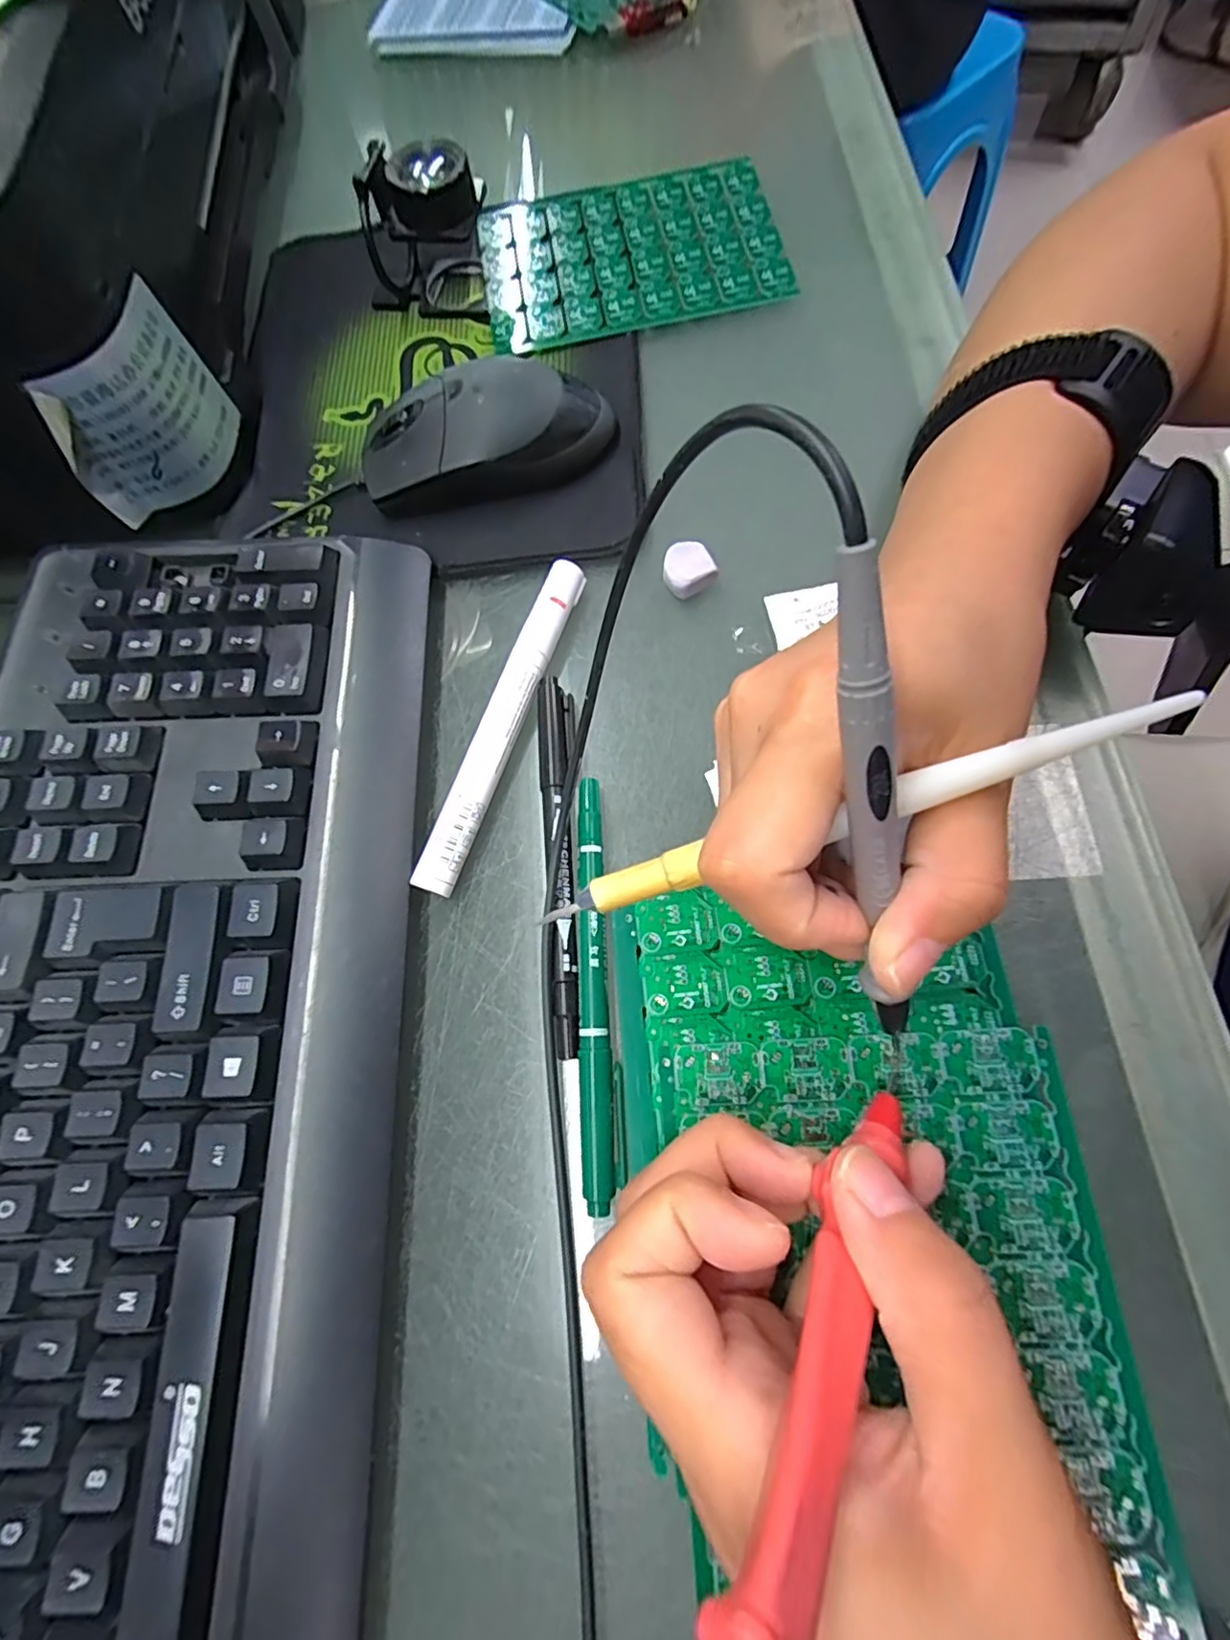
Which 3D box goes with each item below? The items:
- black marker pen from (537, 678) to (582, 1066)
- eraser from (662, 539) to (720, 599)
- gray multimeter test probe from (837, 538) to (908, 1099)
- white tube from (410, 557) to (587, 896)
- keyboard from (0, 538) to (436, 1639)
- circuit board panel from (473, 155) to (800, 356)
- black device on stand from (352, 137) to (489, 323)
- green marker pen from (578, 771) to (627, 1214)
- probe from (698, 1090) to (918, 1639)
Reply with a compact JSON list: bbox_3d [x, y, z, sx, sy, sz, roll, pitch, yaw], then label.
[{"bbox_3d":[-0.019,0.011,0.223,0.013,0.013,0.138,-6,71,5],"label":"black marker pen"},{"bbox_3d":[0.029,-0.104,0.253,0.019,0.010,0.021,-29,71,-3],"label":"eraser"},{"bbox_3d":[0.059,0.015,0.138,0.010,0.148,0.008,-25,34,-7],"label":"gray multimeter test probe"},{"bbox_3d":[-0.042,-0.038,0.239,0.014,0.018,0.141,17,75,12],"label":"white tube"},{"bbox_3d":[-0.150,0.091,0.194,0.149,0.030,0.422,-3,71,1],"label":"keyboard"},{"bbox_3d":[0.007,-0.299,0.318,0.150,0.008,0.109,-8,71,4],"label":"circuit board panel"},{"bbox_3d":[-0.097,-0.289,0.303,0.066,0.059,0.053,-14,73,1],"label":"black device on stand"},{"bbox_3d":[-0.006,0.052,0.209,0.014,0.013,0.137,-5,72,5],"label":"green marker pen"},{"bbox_3d":[0.039,0.094,0.111,0.012,0.010,0.127,39,35,14],"label":"probe"}]

